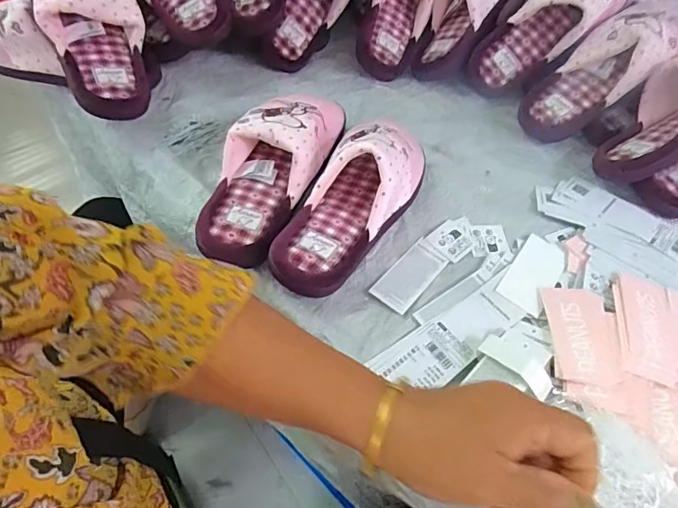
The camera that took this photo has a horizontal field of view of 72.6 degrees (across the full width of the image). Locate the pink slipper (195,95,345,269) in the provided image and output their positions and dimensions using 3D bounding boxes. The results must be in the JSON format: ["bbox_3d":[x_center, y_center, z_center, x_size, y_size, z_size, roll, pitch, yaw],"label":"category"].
[{"bbox_3d":[-0.067,-0.092,0.472,0.089,0.069,0.238,18,56,8],"label":"pink slipper"}]

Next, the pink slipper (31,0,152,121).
[{"bbox_3d":[-0.267,-0.251,0.497,0.101,0.053,0.232,-15,84,-14],"label":"pink slipper"}]

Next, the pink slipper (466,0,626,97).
[{"bbox_3d":[0.269,-0.304,0.582,0.243,0.062,0.094,-42,62,13],"label":"pink slipper"}]

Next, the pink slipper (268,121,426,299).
[{"bbox_3d":[0.009,-0.058,0.448,0.091,0.084,0.221,31,59,16],"label":"pink slipper"}]

